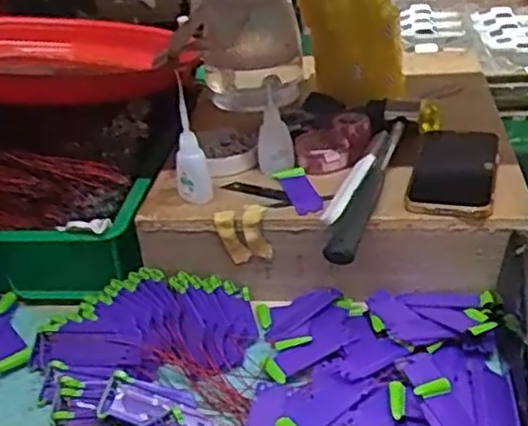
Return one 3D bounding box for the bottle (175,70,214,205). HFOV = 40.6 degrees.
[{"bbox_3d":[-0.068,-0.064,0.642,0.031,0.116,0.019,-9,31,-6],"label":"bottle"}]

